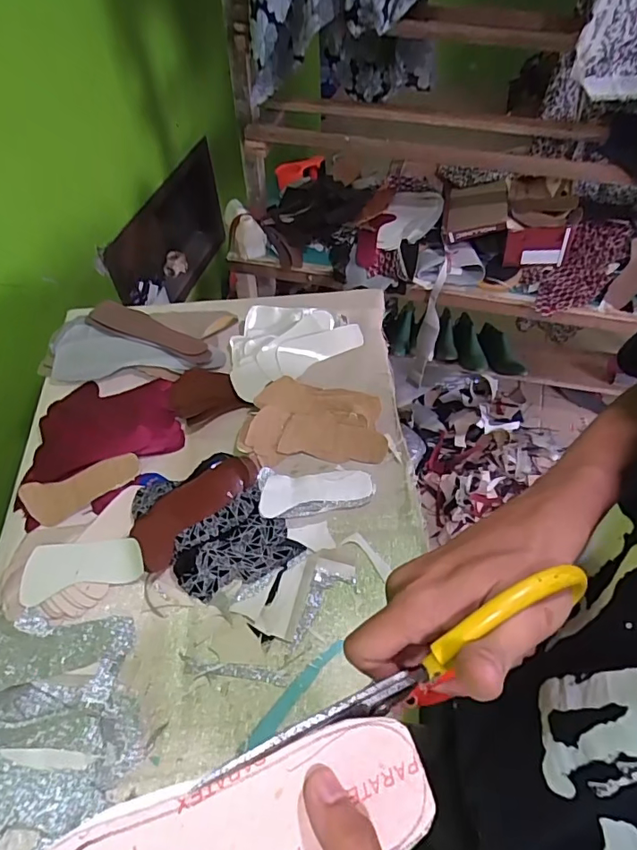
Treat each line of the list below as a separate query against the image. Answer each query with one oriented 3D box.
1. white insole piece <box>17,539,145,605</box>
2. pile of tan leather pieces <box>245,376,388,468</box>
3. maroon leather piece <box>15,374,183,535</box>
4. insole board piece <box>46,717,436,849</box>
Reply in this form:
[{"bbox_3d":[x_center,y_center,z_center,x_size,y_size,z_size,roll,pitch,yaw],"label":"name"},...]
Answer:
[{"bbox_3d":[-0.314,0.184,0.671,0.153,0.012,0.069,-12,73,-7],"label":"white insole piece"},{"bbox_3d":[-0.001,-0.005,0.801,0.217,0.049,0.133,5,54,6],"label":"pile of tan leather pieces"},{"bbox_3d":[-0.334,0.028,0.802,0.218,0.027,0.251,-2,54,1],"label":"maroon leather piece"},{"bbox_3d":[-0.034,0.164,0.195,0.159,0.009,0.068,-24,70,-21],"label":"insole board piece"}]

